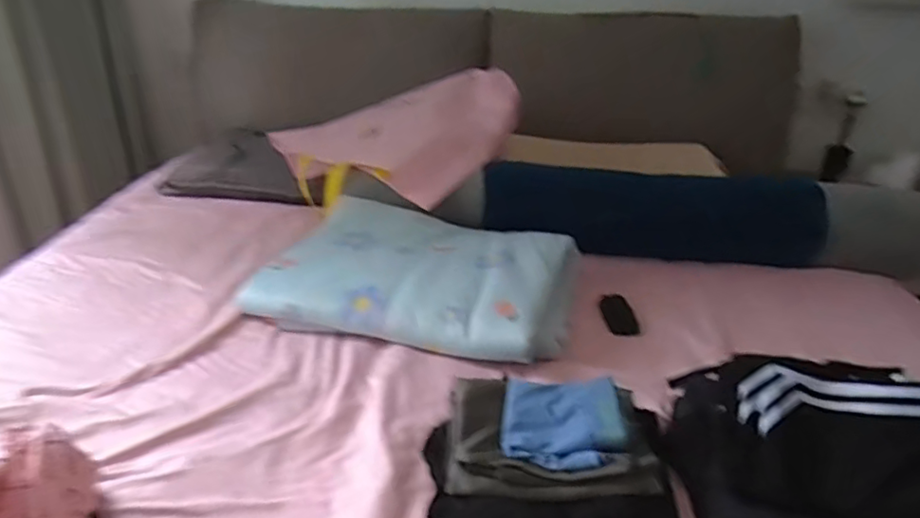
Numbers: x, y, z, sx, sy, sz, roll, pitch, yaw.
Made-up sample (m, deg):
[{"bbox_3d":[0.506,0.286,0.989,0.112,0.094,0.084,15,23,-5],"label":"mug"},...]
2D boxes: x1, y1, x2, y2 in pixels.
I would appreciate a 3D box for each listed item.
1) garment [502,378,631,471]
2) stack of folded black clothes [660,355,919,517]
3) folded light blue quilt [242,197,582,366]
[{"bbox_3d":[0.125,0.187,0.725,0.142,0.027,0.132,6,27,7],"label":"garment"},{"bbox_3d":[0.428,0.204,0.708,0.334,0.113,0.273,4,27,7],"label":"stack of folded black clothes"},{"bbox_3d":[-0.067,0.023,1.074,0.510,0.095,0.344,10,28,17],"label":"folded light blue quilt"}]

